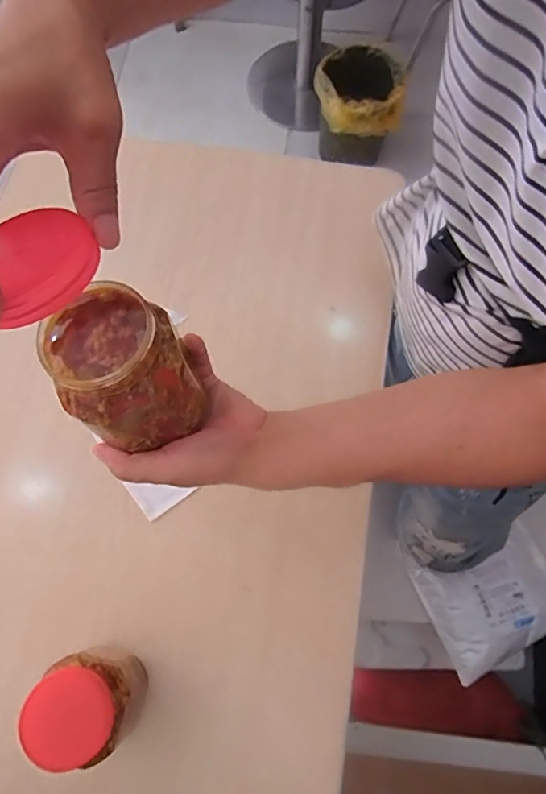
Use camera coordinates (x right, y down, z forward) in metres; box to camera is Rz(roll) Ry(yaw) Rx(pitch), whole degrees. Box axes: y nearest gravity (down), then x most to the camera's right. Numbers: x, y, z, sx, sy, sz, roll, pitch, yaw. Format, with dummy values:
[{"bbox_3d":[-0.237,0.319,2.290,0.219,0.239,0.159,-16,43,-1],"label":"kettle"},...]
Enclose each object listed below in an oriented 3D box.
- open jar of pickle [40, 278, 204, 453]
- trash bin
[{"bbox_3d":[-0.092,-0.015,0.324,0.074,0.084,0.072,0,71,0],"label":"open jar of pickle"},{"bbox_3d":[0.239,-0.827,1.496,0.246,0.213,0.250,2,71,1],"label":"trash bin"}]

